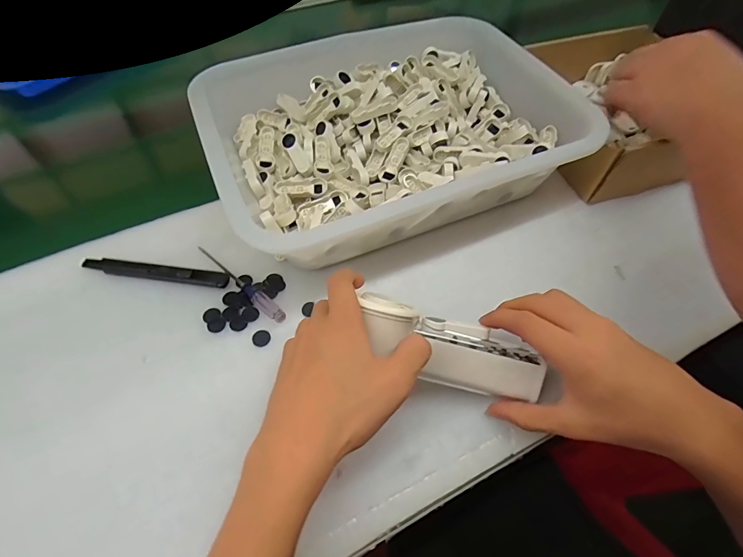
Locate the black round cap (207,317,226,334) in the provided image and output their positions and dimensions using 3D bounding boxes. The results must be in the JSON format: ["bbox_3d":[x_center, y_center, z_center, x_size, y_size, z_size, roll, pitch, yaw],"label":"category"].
[{"bbox_3d":[-0.133,0.039,0.338,0.015,0.004,0.014,1,56,-1],"label":"black round cap"}]

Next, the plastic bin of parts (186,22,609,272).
[{"bbox_3d":[0.005,-0.163,0.428,0.348,0.087,0.277,-20,59,-15],"label":"plastic bin of parts"}]

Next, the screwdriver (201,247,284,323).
[{"bbox_3d":[-0.118,0.002,0.358,0.116,0.012,0.013,40,63,22],"label":"screwdriver"}]

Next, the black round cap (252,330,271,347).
[{"bbox_3d":[-0.093,0.050,0.333,0.015,0.004,0.014,1,56,-1],"label":"black round cap"}]

